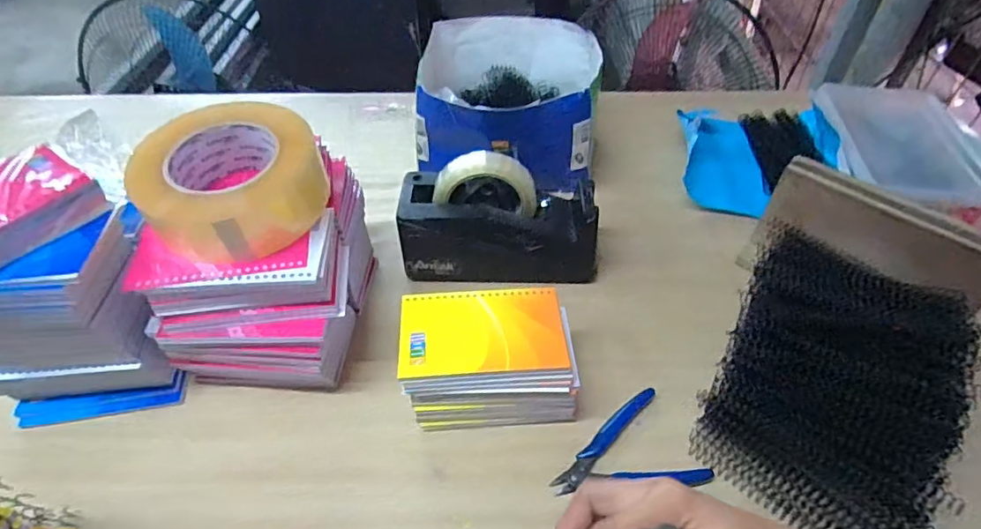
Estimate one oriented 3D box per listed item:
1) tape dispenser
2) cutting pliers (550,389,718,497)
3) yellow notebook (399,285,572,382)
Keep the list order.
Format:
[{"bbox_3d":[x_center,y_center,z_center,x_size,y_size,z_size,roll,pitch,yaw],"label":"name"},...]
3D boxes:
[{"bbox_3d":[0.010,-0.042,0.552,0.201,0.129,0.077,6,47,5],"label":"tape dispenser"},{"bbox_3d":[0.109,0.163,0.443,0.123,0.006,0.086,-17,49,-16],"label":"cutting pliers"},{"bbox_3d":[-0.006,0.054,0.435,0.133,0.012,0.081,-3,47,-3],"label":"yellow notebook"}]

